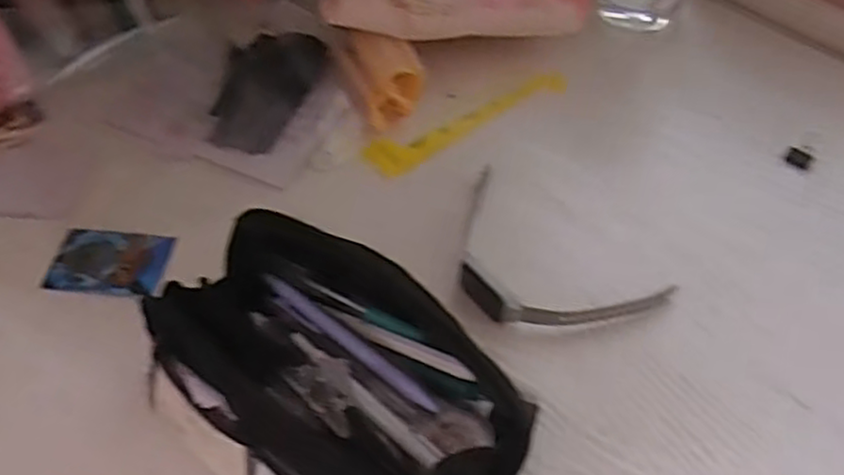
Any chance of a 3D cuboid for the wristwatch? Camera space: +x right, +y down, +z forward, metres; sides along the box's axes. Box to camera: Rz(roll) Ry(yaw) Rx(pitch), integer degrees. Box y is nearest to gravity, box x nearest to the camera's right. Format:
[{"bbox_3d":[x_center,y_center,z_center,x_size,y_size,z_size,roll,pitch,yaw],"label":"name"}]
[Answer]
[{"bbox_3d":[0.074,0.016,0.479,0.158,0.026,0.090,35,62,26],"label":"wristwatch"}]

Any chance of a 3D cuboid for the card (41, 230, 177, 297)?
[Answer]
[{"bbox_3d":[-0.221,0.018,0.512,0.081,0.004,0.052,4,53,6],"label":"card"}]

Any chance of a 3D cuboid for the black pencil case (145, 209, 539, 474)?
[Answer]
[{"bbox_3d":[-0.053,0.088,0.405,0.212,0.072,0.133,31,60,24],"label":"black pencil case"}]

